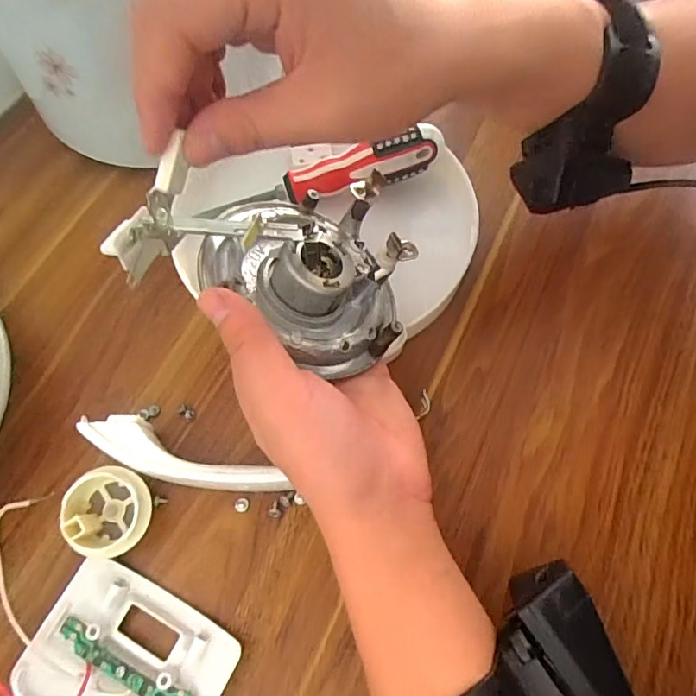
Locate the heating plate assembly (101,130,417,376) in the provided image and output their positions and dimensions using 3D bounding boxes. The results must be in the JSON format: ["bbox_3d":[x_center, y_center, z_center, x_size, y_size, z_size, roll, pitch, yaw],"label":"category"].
[{"bbox_3d":[-0.039,-0.051,0.274,0.146,0.056,0.096,25,68,13],"label":"heating plate assembly"}]

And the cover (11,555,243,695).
[{"bbox_3d":[-0.111,0.160,0.259,0.098,0.017,0.072,23,68,13],"label":"cover"}]

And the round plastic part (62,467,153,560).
[{"bbox_3d":[-0.132,0.091,0.285,0.045,0.028,0.045,-1,65,2],"label":"round plastic part"}]

